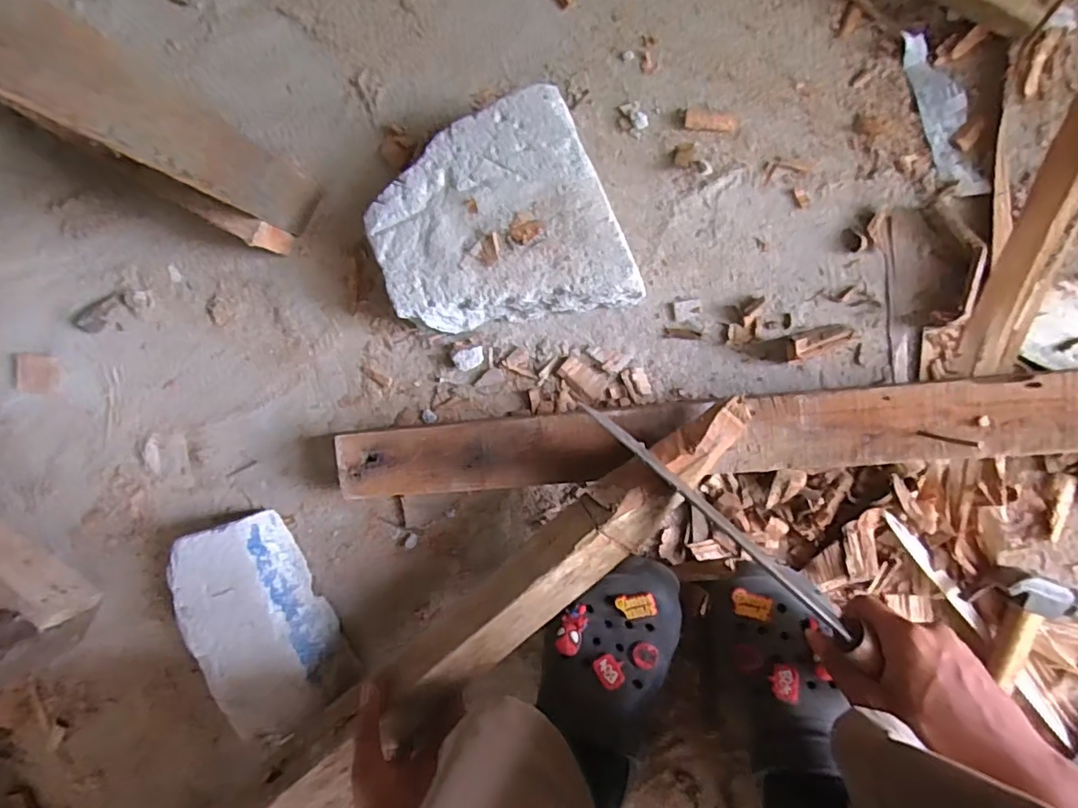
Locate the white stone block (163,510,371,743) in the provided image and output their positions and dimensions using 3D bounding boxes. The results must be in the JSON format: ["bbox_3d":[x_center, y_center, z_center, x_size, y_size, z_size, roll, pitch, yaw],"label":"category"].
[{"bbox_3d":[-0.268,0.212,0.542,0.103,0.074,0.192,-30,87,9],"label":"white stone block"}]

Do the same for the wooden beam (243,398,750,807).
[{"bbox_3d":[-0.088,0.233,0.477,0.663,0.064,0.064,-42,85,9],"label":"wooden beam"}]

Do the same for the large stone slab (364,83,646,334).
[{"bbox_3d":[-0.037,-0.145,0.493,0.195,0.066,0.180,-21,88,10],"label":"large stone slab"}]

